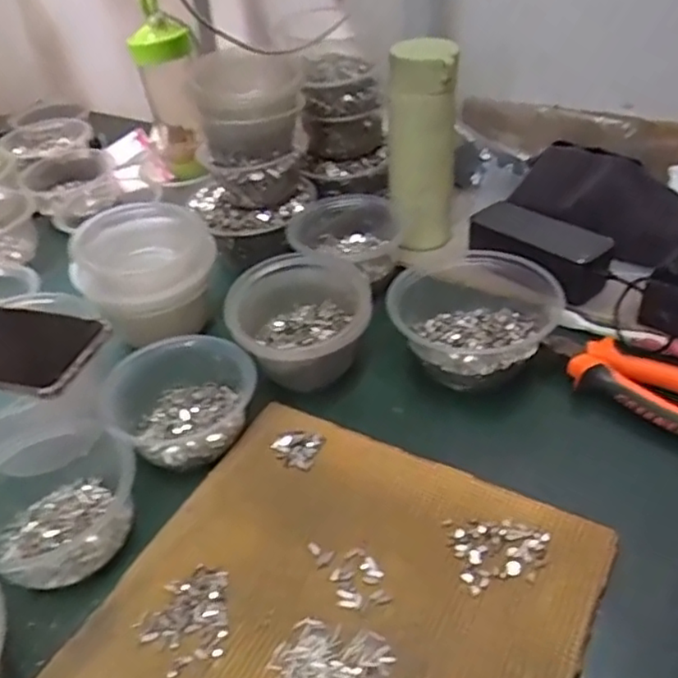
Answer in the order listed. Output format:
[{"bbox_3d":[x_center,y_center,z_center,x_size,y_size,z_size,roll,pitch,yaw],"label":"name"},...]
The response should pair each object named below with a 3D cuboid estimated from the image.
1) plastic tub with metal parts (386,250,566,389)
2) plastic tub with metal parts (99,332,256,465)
[{"bbox_3d":[0.118,-0.027,0.559,0.140,0.064,0.148,-3,40,2],"label":"plastic tub with metal parts"},{"bbox_3d":[-0.124,0.044,0.507,0.113,0.048,0.104,-3,40,2],"label":"plastic tub with metal parts"}]

